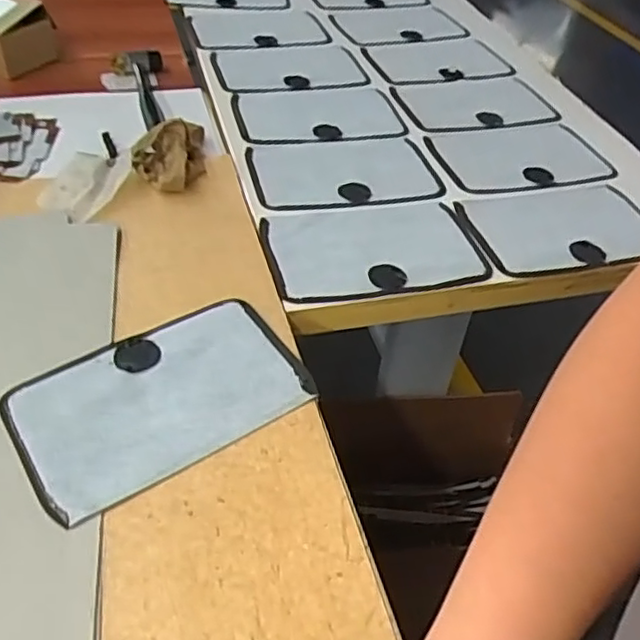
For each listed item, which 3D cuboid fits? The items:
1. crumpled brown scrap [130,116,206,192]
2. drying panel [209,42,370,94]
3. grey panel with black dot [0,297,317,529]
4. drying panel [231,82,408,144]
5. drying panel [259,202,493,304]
[{"bbox_3d":[-0.176,-0.198,0.761,0.081,0.049,0.110,-4,45,-9],"label":"crumpled brown scrap"},{"bbox_3d":[-0.047,-0.388,0.999,0.221,0.012,0.148,-7,46,-12],"label":"drying panel"},{"bbox_3d":[-0.130,0.060,0.535,0.223,0.010,0.139,-24,52,-27],"label":"grey panel with black dot"},{"bbox_3d":[-0.004,-0.288,0.904,0.224,0.007,0.152,-5,45,-10],"label":"drying panel"},{"bbox_3d":[0.055,-0.077,0.689,0.216,0.006,0.136,-9,46,-14],"label":"drying panel"}]

